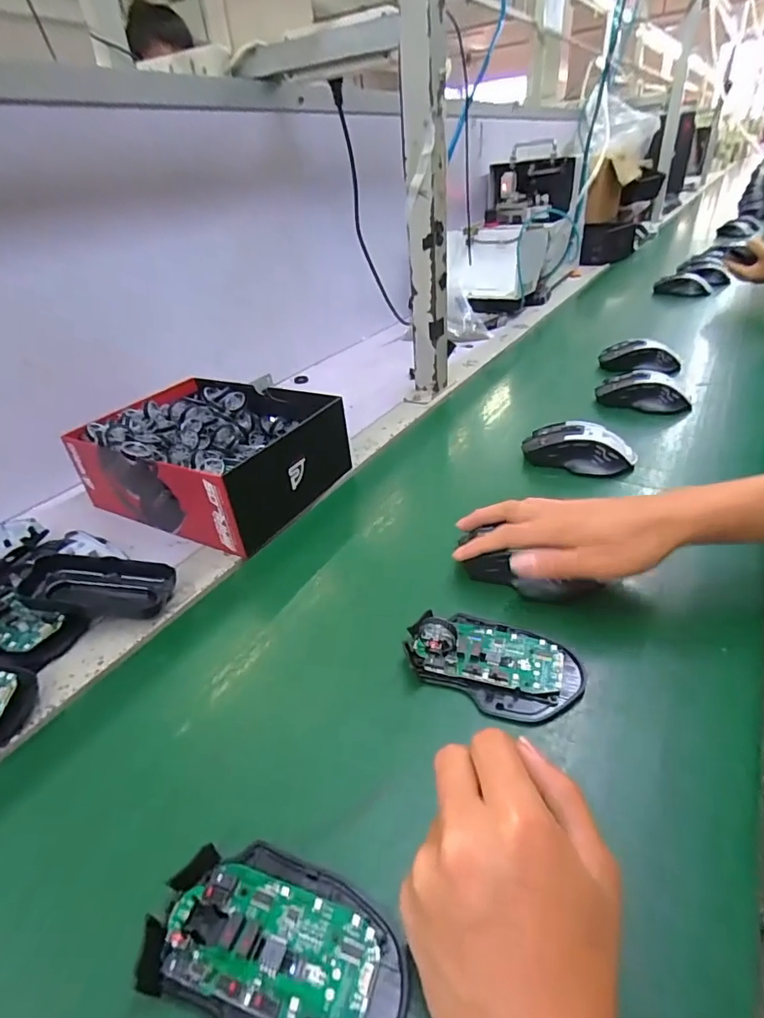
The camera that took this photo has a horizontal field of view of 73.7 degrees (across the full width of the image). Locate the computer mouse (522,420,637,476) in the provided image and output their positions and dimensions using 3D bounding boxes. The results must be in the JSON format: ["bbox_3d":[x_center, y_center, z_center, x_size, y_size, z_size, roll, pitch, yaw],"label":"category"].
[{"bbox_3d":[0.218,-0.071,0.563,0.117,0.034,0.061,14,40,26],"label":"computer mouse"}]

